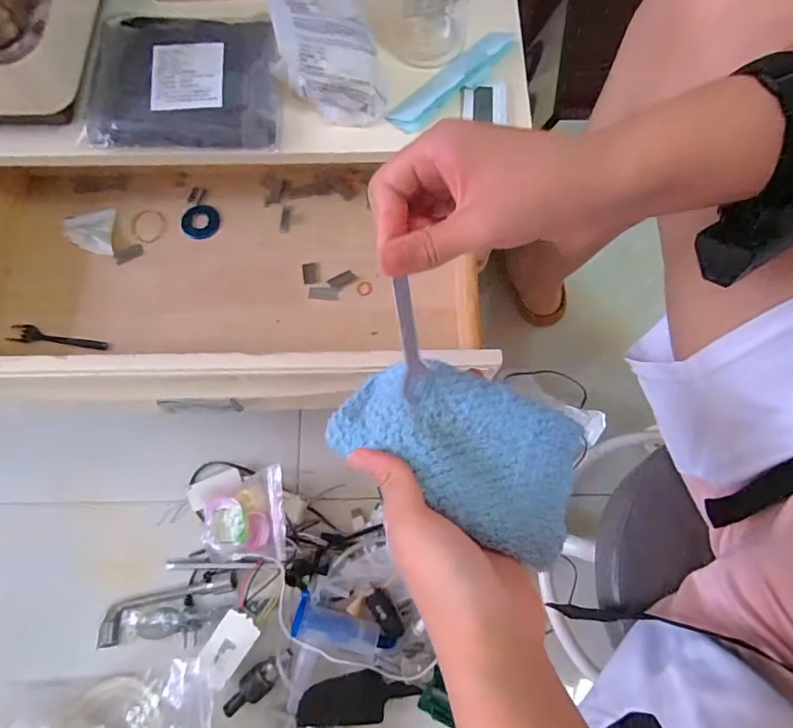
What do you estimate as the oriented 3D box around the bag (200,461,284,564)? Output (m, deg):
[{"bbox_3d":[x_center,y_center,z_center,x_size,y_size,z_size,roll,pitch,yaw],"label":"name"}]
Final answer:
[{"bbox_3d":[-0.185,0.185,0.584,0.101,0.047,0.105,-4,73,-1],"label":"bag"}]

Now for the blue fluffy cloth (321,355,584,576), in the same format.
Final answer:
[{"bbox_3d":[0.033,0.044,0.269,0.135,0.035,0.081,23,74,7],"label":"blue fluffy cloth"}]

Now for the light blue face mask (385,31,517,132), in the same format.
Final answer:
[{"bbox_3d":[0.054,-0.261,0.440,0.148,0.012,0.034,-44,77,-12],"label":"light blue face mask"}]

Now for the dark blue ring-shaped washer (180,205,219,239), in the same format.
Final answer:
[{"bbox_3d":[-0.234,-0.169,0.572,0.045,0.005,0.045,0,73,0],"label":"dark blue ring-shaped washer"}]

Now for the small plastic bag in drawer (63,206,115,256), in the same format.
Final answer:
[{"bbox_3d":[-0.358,-0.155,0.559,0.048,0.020,0.063,-10,73,-3],"label":"small plastic bag in drawer"}]

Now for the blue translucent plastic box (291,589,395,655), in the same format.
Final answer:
[{"bbox_3d":[-0.061,0.311,0.570,0.120,0.027,0.044,15,73,5],"label":"blue translucent plastic box"}]

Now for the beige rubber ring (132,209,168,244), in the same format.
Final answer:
[{"bbox_3d":[-0.294,-0.165,0.571,0.042,0.004,0.046,-4,73,-1],"label":"beige rubber ring"}]

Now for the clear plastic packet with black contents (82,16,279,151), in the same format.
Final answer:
[{"bbox_3d":[-0.188,-0.252,0.426,0.163,0.030,0.126,-2,73,-1],"label":"clear plastic packet with black contents"}]

